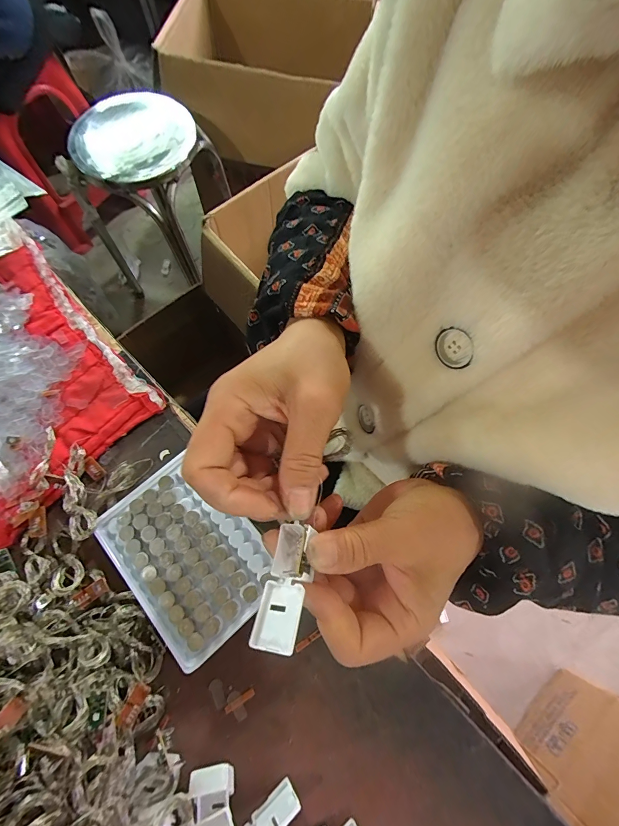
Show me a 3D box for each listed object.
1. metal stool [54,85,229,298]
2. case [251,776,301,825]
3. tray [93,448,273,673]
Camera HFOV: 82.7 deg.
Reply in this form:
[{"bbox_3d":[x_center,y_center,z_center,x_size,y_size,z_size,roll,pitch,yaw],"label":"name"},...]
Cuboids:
[{"bbox_3d":[-0.431,-0.554,0.999,0.335,0.481,0.284,18,71,5],"label":"metal stool"},{"bbox_3d":[-0.021,0.251,0.221,0.029,0.020,0.007,-29,104,-23],"label":"case"},{"bbox_3d":[-0.093,0.106,0.268,0.091,0.021,0.128,-40,76,-15],"label":"tray"}]

